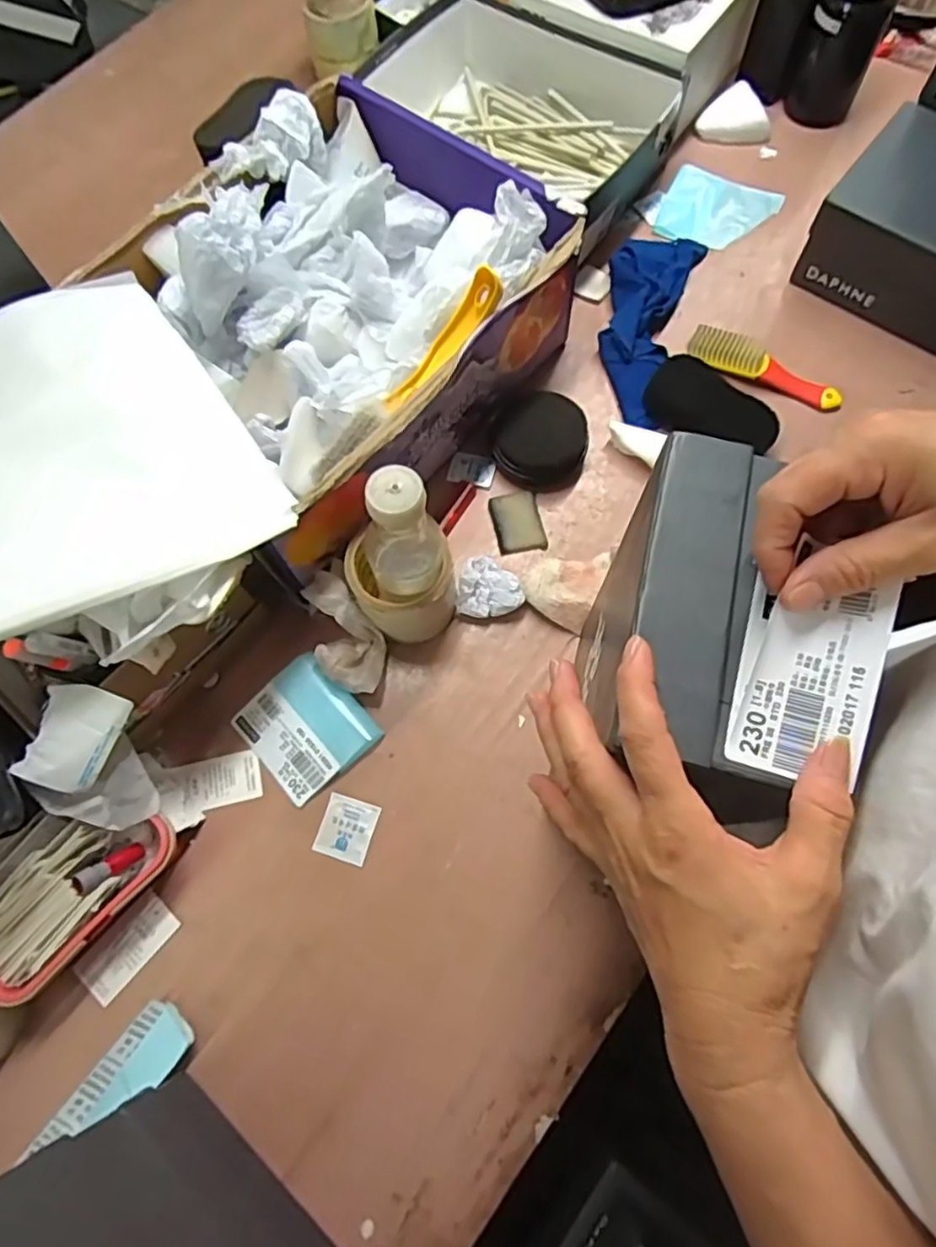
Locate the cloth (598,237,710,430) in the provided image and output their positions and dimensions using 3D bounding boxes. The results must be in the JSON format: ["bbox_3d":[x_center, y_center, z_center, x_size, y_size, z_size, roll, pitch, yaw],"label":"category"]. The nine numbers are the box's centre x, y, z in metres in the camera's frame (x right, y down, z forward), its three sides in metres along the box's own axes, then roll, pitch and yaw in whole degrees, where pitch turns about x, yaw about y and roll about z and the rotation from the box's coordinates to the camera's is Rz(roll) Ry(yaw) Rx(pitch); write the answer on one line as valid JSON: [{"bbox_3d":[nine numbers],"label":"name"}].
[{"bbox_3d":[0.182,-0.321,0.709,0.085,0.033,0.242,16,72,8],"label":"cloth"}]

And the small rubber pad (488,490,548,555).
[{"bbox_3d":[0.048,-0.099,0.647,0.046,0.008,0.060,-13,71,-2],"label":"small rubber pad"}]

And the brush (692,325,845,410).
[{"bbox_3d":[0.301,-0.261,0.684,0.156,0.030,0.038,20,73,9],"label":"brush"}]

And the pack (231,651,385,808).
[{"bbox_3d":[-0.142,0.090,0.589,0.092,0.013,0.102,-41,74,-11],"label":"pack"}]

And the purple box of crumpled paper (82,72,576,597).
[{"bbox_3d":[-0.122,-0.283,0.632,0.326,0.169,0.372,42,77,15],"label":"purple box of crumpled paper"}]

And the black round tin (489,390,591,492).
[{"bbox_3d":[0.072,-0.181,0.657,0.086,0.043,0.093,-1,71,2],"label":"black round tin"}]

